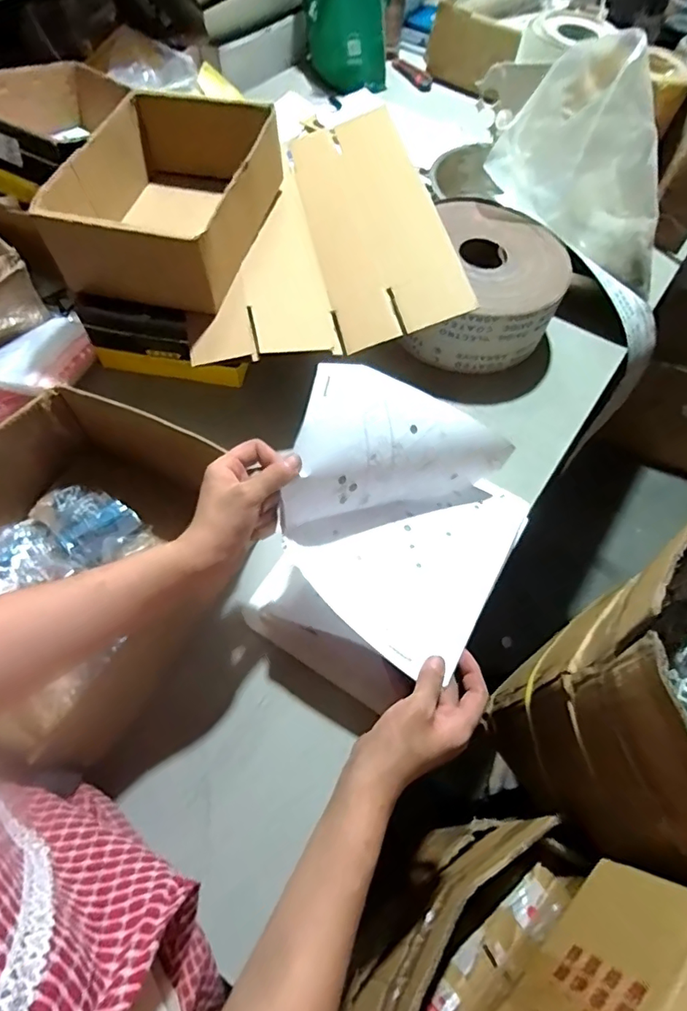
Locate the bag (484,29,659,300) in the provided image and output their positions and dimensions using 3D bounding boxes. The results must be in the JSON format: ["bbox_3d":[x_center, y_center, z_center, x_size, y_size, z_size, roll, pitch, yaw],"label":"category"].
[{"bbox_3d":[0.385,-0.540,0.794,0.305,0.243,0.228,12,63,2],"label":"bag"}]

